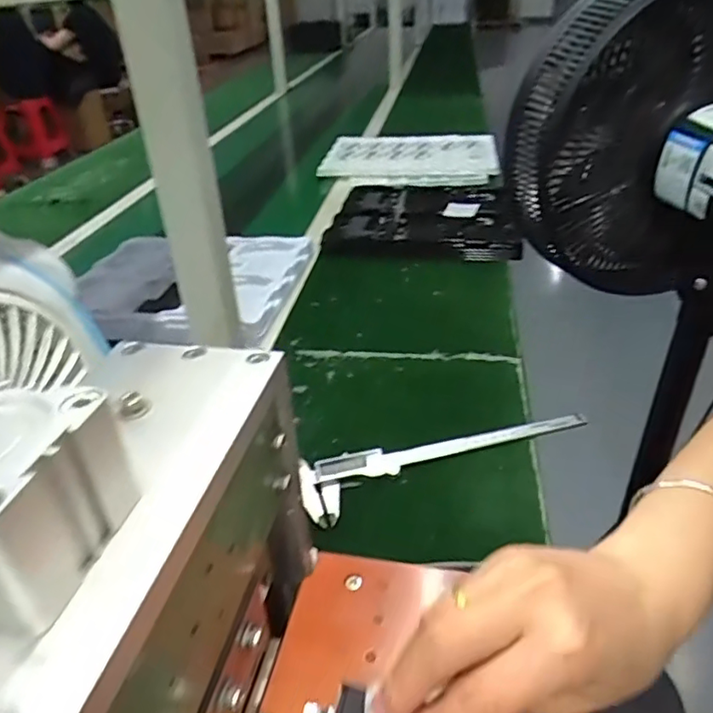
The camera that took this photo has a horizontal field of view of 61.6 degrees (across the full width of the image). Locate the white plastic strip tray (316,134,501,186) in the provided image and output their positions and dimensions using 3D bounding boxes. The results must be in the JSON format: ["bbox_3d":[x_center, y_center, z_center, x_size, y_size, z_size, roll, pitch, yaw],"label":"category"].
[{"bbox_3d":[0.117,-0.439,1.329,0.387,0.049,0.338,-1,32,4],"label":"white plastic strip tray"}]

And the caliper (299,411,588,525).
[{"bbox_3d":[0.085,0.087,0.549,0.278,0.013,0.067,-13,34,-15],"label":"caliper"}]

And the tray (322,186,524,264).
[{"bbox_3d":[0.124,-0.244,1.061,0.313,0.040,0.321,2,33,8],"label":"tray"}]

